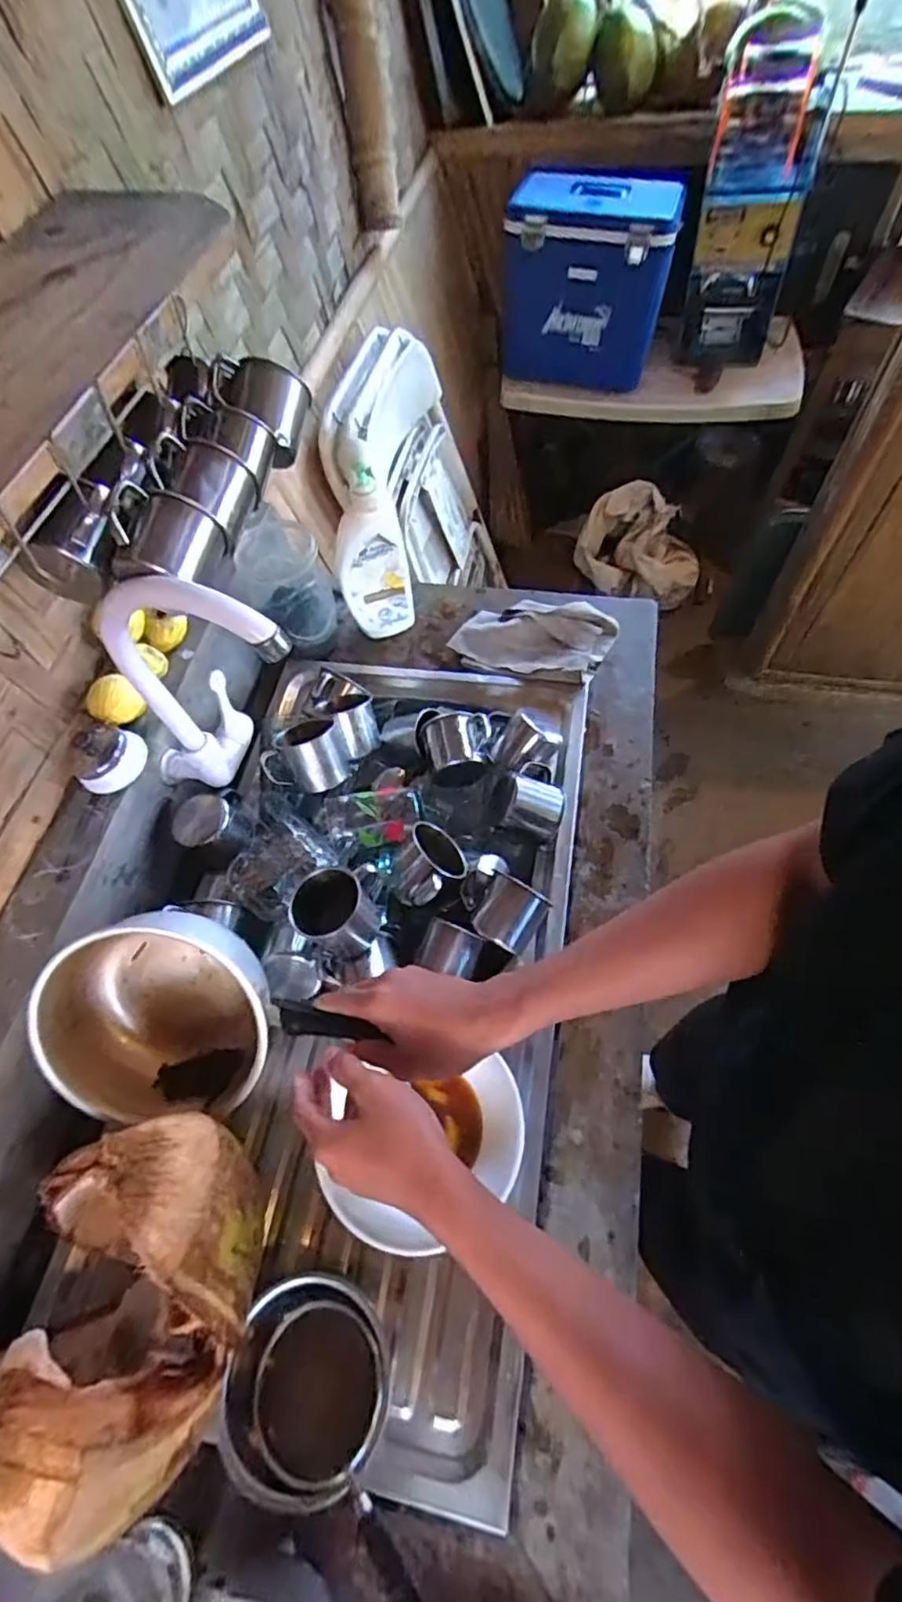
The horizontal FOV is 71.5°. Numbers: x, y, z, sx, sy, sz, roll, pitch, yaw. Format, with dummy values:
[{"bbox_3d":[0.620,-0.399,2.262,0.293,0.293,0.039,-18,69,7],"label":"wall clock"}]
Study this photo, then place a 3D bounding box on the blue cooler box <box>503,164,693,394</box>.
[{"bbox_3d":[0.323,-1.235,1.494,0.360,0.377,0.280,13,62,11],"label":"blue cooler box"}]

